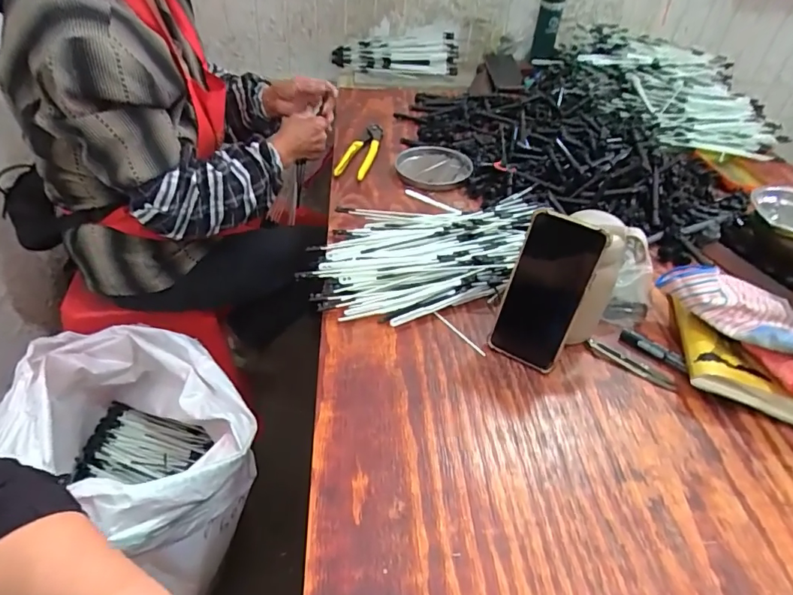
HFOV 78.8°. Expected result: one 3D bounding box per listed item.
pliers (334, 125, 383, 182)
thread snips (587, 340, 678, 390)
[{"bbox_3d":[-0.059,-0.271,0.877,0.054,0.021,0.195,10,42,7],"label":"pliers"},{"bbox_3d":[0.263,0.073,0.541,0.097,0.007,0.018,27,48,24],"label":"thread snips"}]

